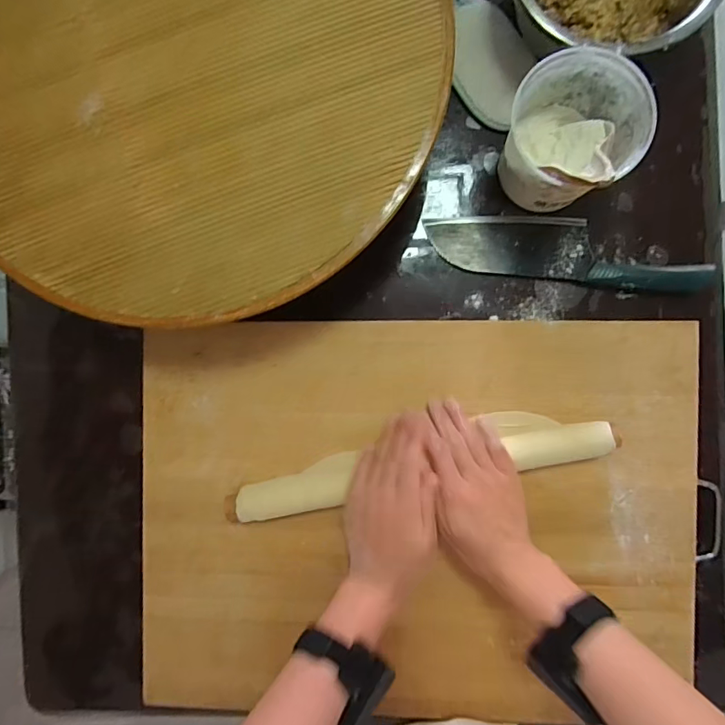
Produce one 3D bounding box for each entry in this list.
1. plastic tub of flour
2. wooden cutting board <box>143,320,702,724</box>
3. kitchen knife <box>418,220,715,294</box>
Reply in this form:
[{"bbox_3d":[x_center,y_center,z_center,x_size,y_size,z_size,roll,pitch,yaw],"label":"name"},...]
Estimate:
[{"bbox_3d":[0.190,-0.209,0.438,0.103,0.107,0.106,0,91,3],"label":"plastic tub of flour"},{"bbox_3d":[0.054,0.160,0.478,0.562,0.020,0.402,1,91,3],"label":"wooden cutting board"},{"bbox_3d":[0.212,-0.117,0.480,0.284,0.022,0.064,8,91,3],"label":"kitchen knife"}]

